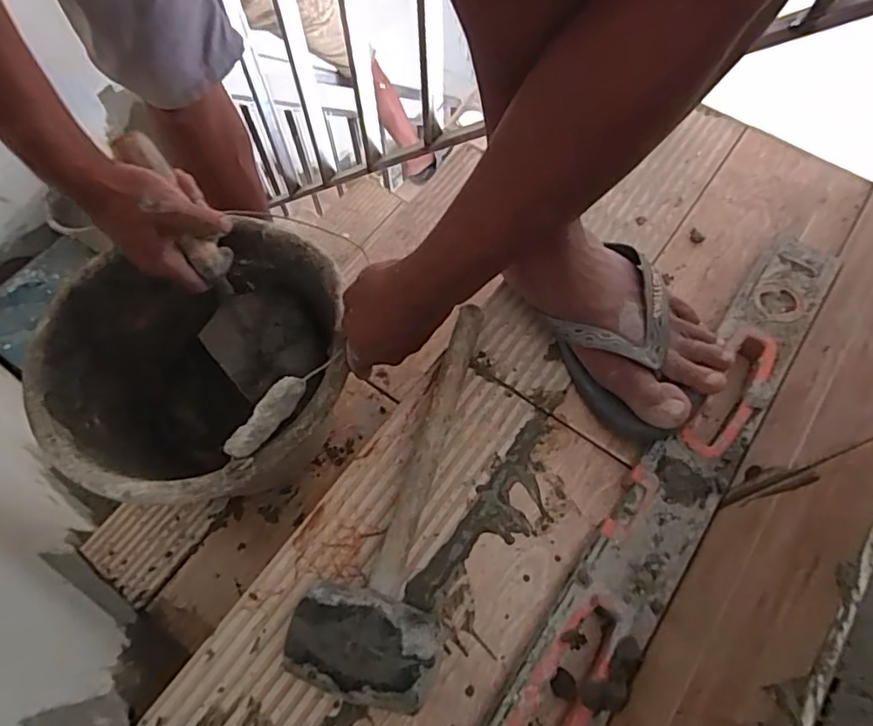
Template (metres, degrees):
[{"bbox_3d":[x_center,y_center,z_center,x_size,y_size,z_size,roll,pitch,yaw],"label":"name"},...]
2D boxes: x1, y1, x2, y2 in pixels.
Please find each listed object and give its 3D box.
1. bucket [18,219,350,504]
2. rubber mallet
[{"bbox_3d":[-0.219,0.025,0.597,0.267,0.211,0.265,-1,64,2],"label":"bucket"},{"bbox_3d":[-0.022,0.076,0.407,0.092,0.066,0.286,8,65,6],"label":"rubber mallet"}]

